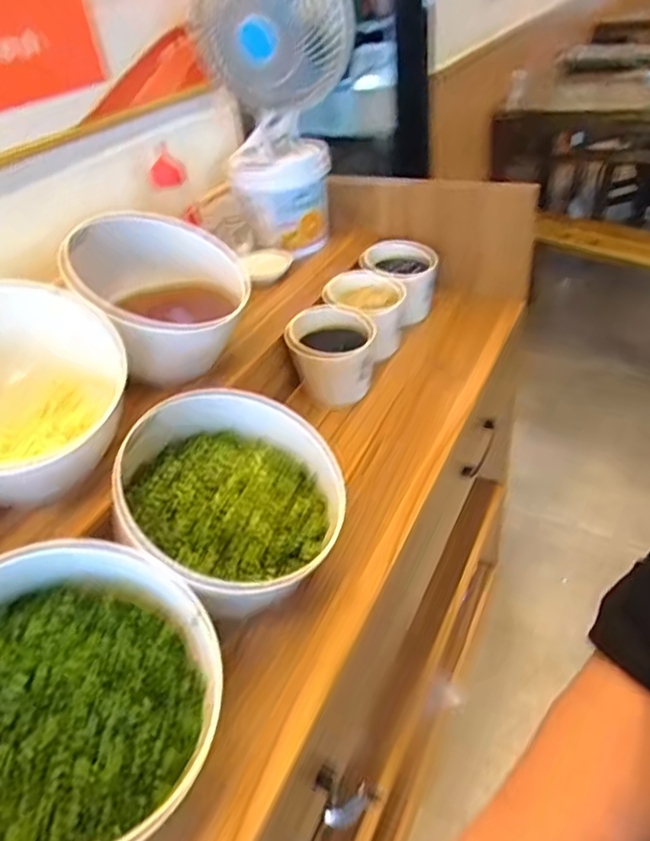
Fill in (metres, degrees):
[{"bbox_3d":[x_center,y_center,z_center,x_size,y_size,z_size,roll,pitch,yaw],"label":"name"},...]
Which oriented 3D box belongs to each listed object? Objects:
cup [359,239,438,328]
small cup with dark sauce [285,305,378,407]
[{"bbox_3d":[0.127,-0.224,0.996,0.123,0.124,0.117,-3,37,7],"label":"cup"},{"bbox_3d":[0.012,-0.091,0.849,0.110,0.106,0.102,-5,37,4],"label":"small cup with dark sauce"}]

